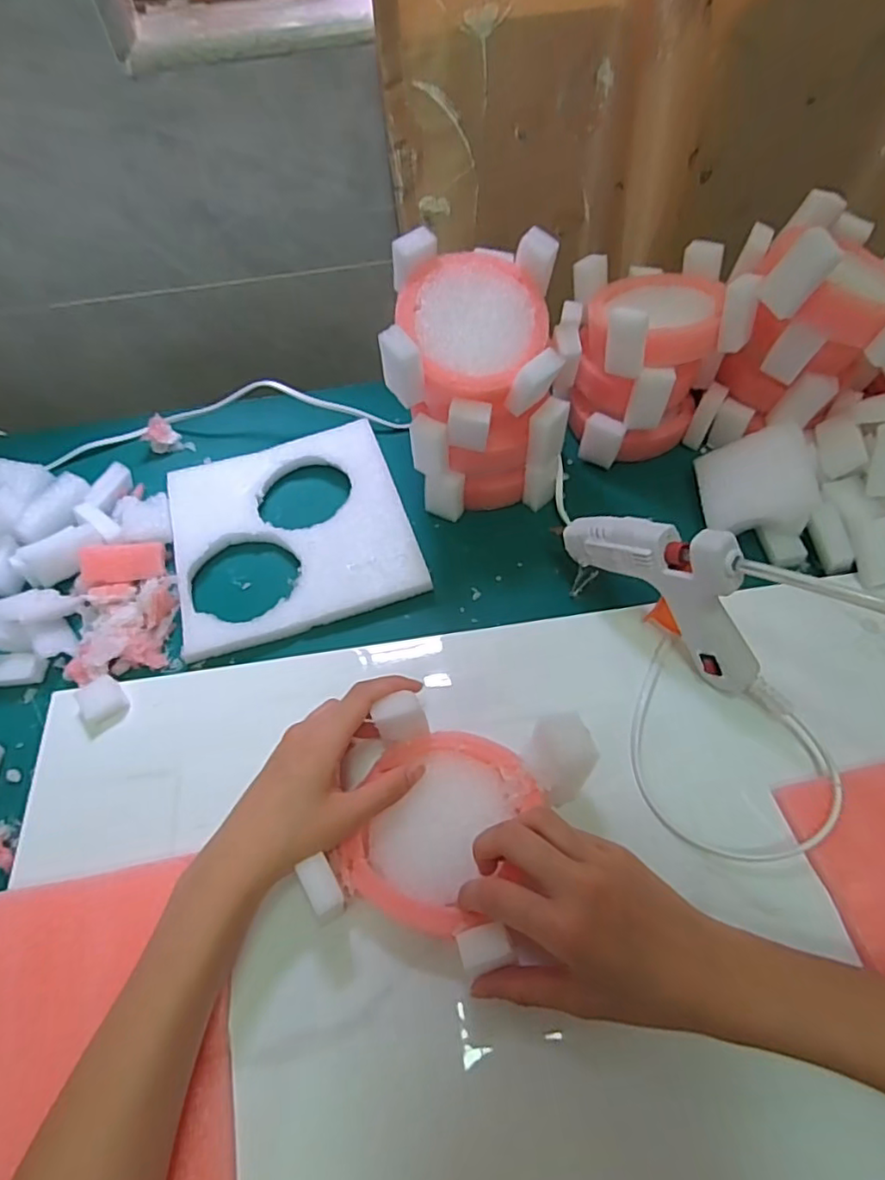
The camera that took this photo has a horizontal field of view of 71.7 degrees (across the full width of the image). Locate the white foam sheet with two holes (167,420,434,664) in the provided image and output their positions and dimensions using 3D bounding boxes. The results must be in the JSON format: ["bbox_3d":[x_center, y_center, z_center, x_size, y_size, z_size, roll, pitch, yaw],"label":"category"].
[{"bbox_3d":[-0.118,-0.050,0.471,0.173,0.010,0.178,-17,57,-7],"label":"white foam sheet with two holes"}]

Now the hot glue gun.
[{"bbox_3d":[0.136,-0.005,0.371,0.024,0.100,0.139,-38,61,-20],"label":"hot glue gun"}]

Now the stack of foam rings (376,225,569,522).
[{"bbox_3d":[0.023,-0.146,0.437,0.122,0.149,0.104,-7,57,-1],"label":"stack of foam rings"}]

